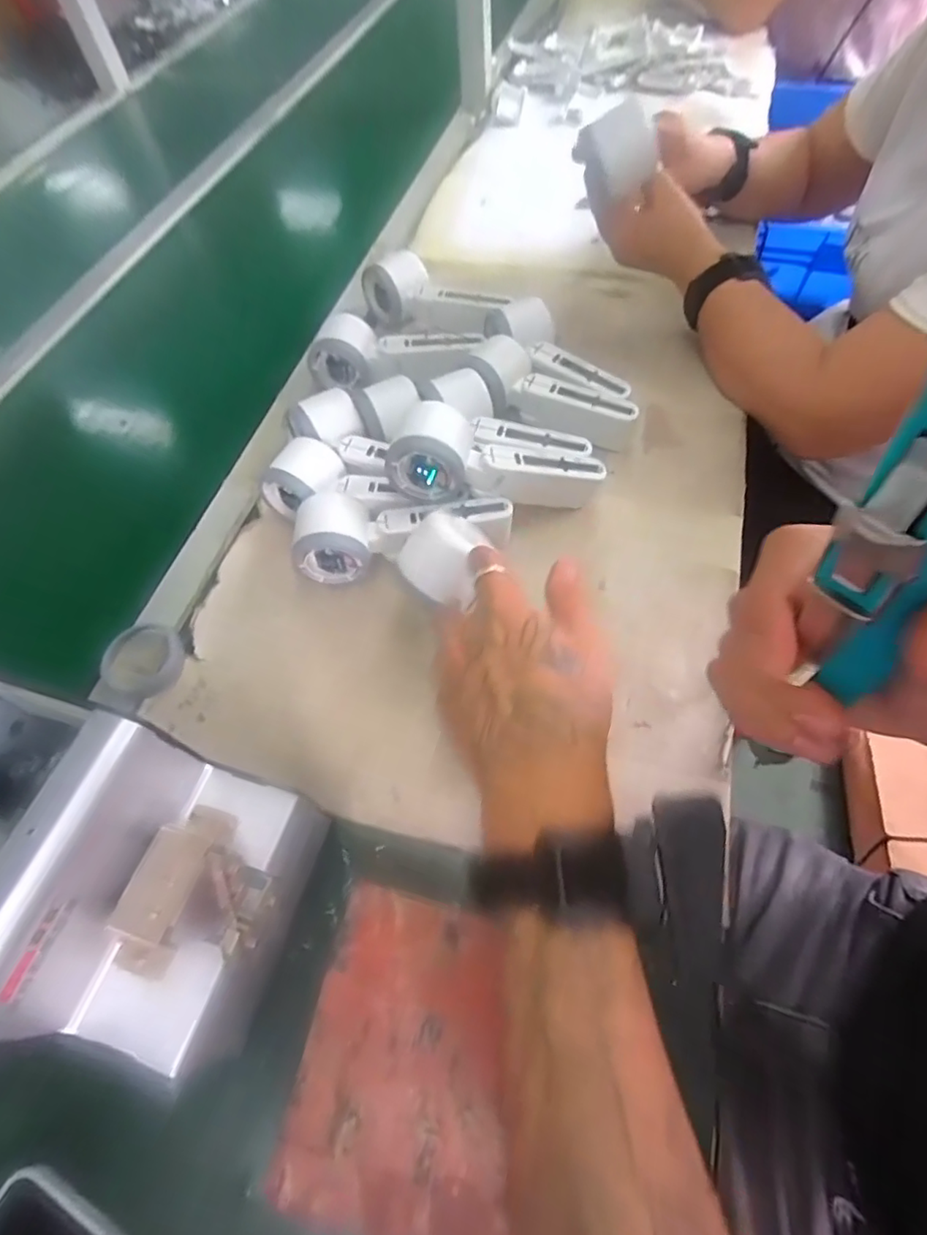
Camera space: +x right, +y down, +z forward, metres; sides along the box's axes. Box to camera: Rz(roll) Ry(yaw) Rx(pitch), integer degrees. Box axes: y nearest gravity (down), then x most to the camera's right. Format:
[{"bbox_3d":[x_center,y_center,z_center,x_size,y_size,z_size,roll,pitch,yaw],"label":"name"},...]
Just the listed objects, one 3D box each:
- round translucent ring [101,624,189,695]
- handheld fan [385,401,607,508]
[{"bbox_3d":[-0.235,0.030,0.418,0.052,0.015,0.053,-2,59,3],"label":"round translucent ring"},{"bbox_3d":[0.027,-0.118,0.432,0.166,0.061,0.050,8,59,-12],"label":"handheld fan"}]

